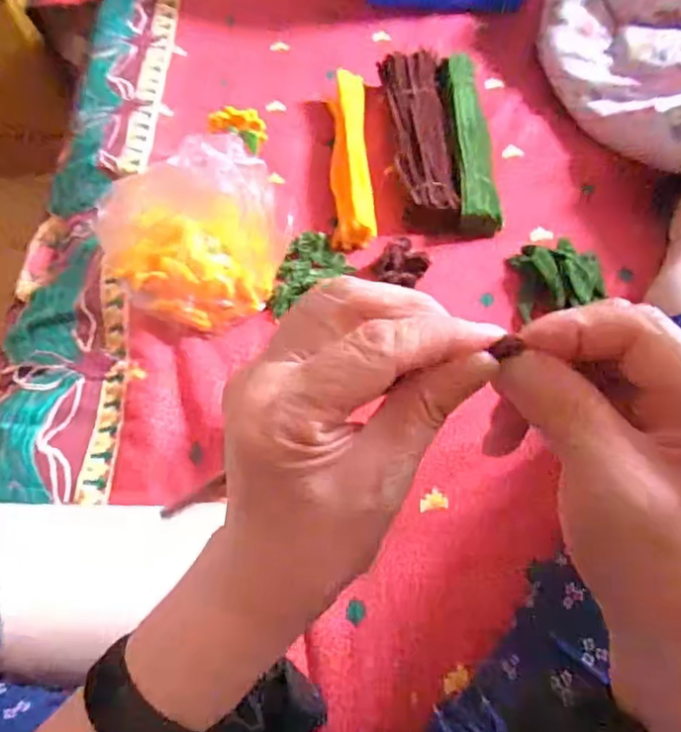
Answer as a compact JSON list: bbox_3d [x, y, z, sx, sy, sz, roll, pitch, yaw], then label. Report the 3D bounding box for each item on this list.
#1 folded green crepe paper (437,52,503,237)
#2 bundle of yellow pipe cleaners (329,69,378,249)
[{"bbox_3d":[0.163,-0.290,0.776,0.056,0.045,0.294,-3,57,2],"label":"folded green crepe paper"},{"bbox_3d":[0.013,-0.272,0.784,0.051,0.042,0.291,-3,57,3],"label":"bundle of yellow pipe cleaners"}]

